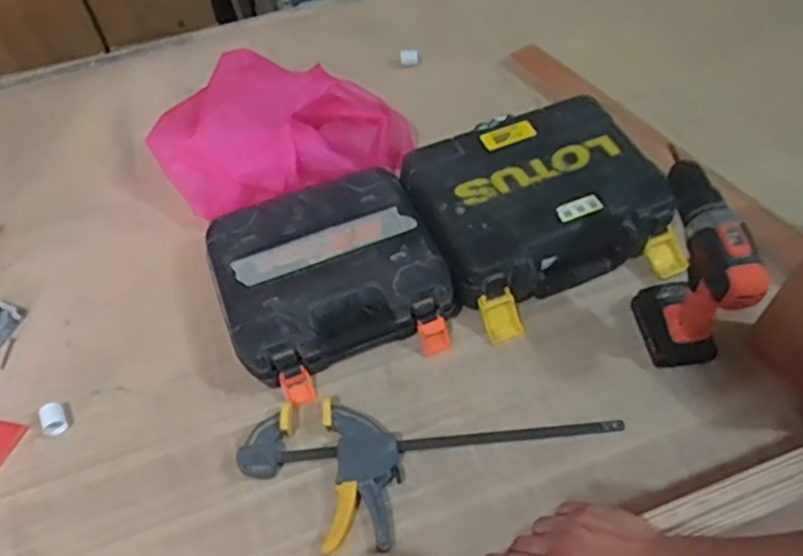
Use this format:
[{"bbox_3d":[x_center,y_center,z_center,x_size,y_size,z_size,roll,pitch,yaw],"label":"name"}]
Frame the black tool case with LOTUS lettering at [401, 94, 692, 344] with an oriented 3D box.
[{"bbox_3d":[0.196,-0.100,0.949,0.325,0.111,0.307,-20,59,-11],"label":"black tool case with LOTUS lettering"}]

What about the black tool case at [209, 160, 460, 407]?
[{"bbox_3d":[-0.103,-0.001,0.911,0.297,0.086,0.290,-21,59,-12],"label":"black tool case"}]

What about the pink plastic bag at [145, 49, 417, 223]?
[{"bbox_3d":[-0.200,-0.219,1.030,0.359,0.167,0.291,21,60,15],"label":"pink plastic bag"}]

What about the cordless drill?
[{"bbox_3d":[0.356,-0.014,0.807,0.075,0.227,0.202,-7,57,-3],"label":"cordless drill"}]

